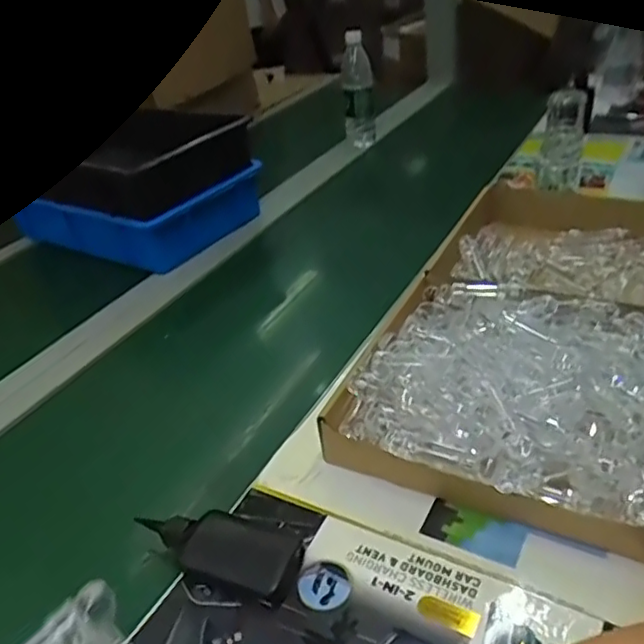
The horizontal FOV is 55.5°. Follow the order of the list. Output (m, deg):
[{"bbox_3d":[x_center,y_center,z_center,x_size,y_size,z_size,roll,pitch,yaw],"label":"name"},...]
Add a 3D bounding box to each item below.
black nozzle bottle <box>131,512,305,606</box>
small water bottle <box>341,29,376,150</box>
[{"bbox_3d":[-0.086,0.181,0.497,0.140,0.018,0.056,9,37,21],"label":"black nozzle bottle"},{"bbox_3d":[0.080,-0.498,1.346,0.066,0.239,0.081,-5,34,2],"label":"small water bottle"}]

